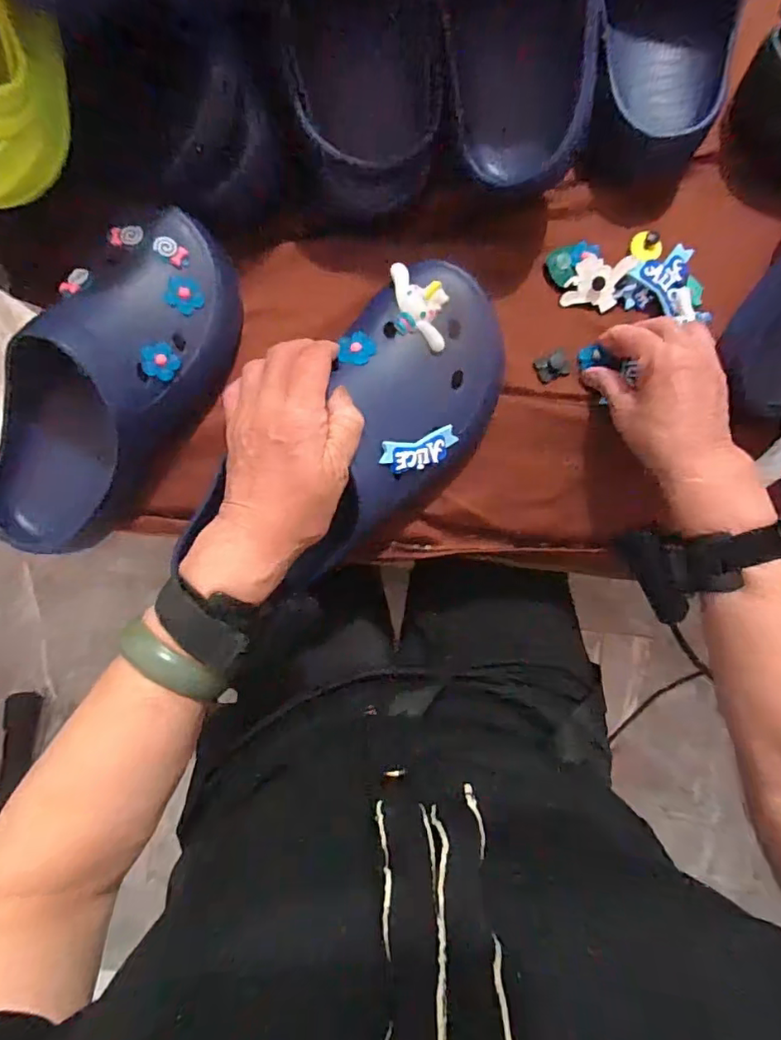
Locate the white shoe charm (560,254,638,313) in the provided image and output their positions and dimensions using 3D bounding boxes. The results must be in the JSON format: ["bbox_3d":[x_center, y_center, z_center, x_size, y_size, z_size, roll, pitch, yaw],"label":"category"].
[{"bbox_3d":[0.162,-0.186,0.422,0.047,0.018,0.037,9,89,-2],"label":"white shoe charm"}]

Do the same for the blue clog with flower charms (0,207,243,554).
[{"bbox_3d":[-0.188,-0.090,0.371,0.095,0.081,0.250,33,88,-1],"label":"blue clog with flower charms"}]

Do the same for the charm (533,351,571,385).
[{"bbox_3d":[0.126,-0.119,0.422,0.025,0.004,0.020,-24,90,-2],"label":"charm"}]

